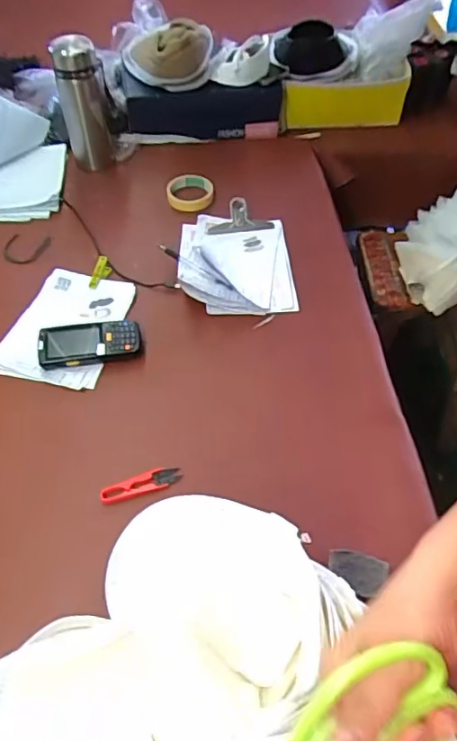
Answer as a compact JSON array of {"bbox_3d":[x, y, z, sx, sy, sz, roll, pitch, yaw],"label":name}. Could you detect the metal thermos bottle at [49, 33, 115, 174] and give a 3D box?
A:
[{"bbox_3d":[-0.293,-0.545,1.080,0.094,0.219,0.102,-14,55,-8],"label":"metal thermos bottle"}]

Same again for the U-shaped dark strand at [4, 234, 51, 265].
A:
[{"bbox_3d":[-0.370,-0.220,0.966,0.078,0.011,0.074,10,53,6],"label":"U-shaped dark strand"}]

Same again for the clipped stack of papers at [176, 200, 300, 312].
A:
[{"bbox_3d":[0.011,-0.196,0.914,0.191,0.057,0.233,-2,52,-4],"label":"clipped stack of papers"}]

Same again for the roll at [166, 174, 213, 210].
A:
[{"bbox_3d":[-0.072,-0.337,1.012,0.087,0.024,0.093,-1,52,-2],"label":"roll"}]

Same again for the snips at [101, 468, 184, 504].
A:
[{"bbox_3d":[-0.111,0.141,0.677,0.101,0.010,0.026,-13,54,-11],"label":"snips"}]

